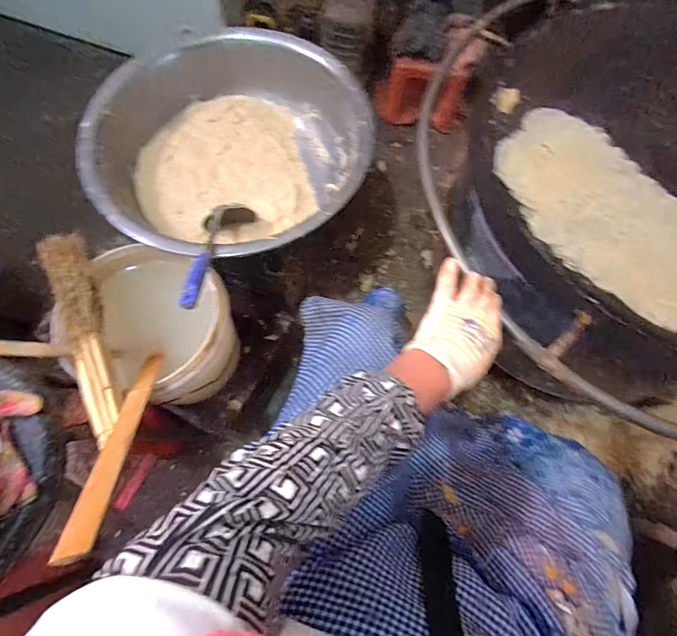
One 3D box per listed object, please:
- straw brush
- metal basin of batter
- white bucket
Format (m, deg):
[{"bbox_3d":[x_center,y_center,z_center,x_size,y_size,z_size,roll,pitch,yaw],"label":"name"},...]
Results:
[{"bbox_3d":[-0.366,0.015,0.556,0.060,0.034,0.337,-25,72,-11],"label":"straw brush"},{"bbox_3d":[-0.207,-0.324,0.782,0.509,0.155,0.492,1,69,-2],"label":"metal basin of batter"},{"bbox_3d":[-0.305,0.023,0.681,0.221,0.238,0.220,1,69,-2],"label":"white bucket"}]

